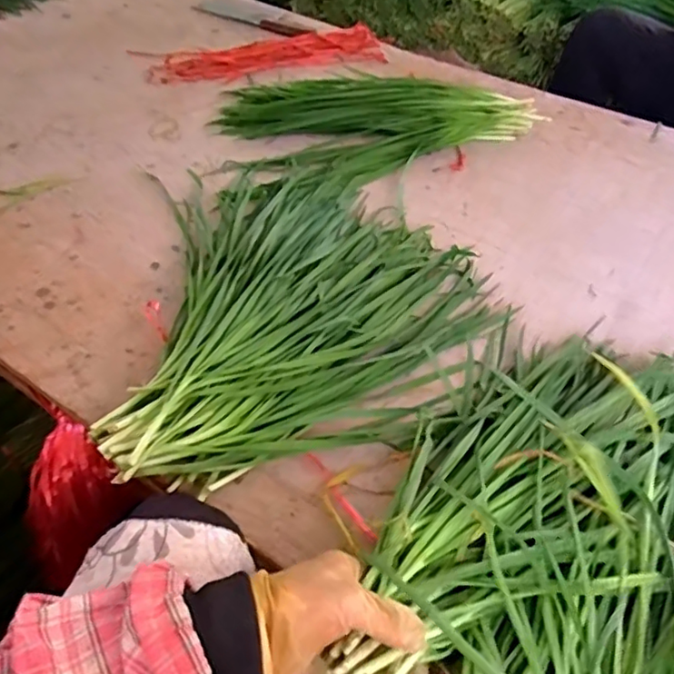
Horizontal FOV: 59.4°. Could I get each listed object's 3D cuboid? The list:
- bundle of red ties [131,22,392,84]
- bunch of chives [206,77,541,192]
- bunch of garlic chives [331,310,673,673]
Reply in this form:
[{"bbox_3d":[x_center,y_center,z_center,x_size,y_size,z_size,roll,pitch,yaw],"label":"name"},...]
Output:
[{"bbox_3d":[-0.119,-0.508,1.047,0.434,0.029,0.102,-15,50,-19],"label":"bundle of red ties"},{"bbox_3d":[0.064,-0.330,0.876,0.484,0.040,0.266,-1,50,-4],"label":"bunch of chives"},{"bbox_3d":[0.202,0.137,0.443,0.283,0.090,0.427,28,54,19],"label":"bunch of garlic chives"}]

